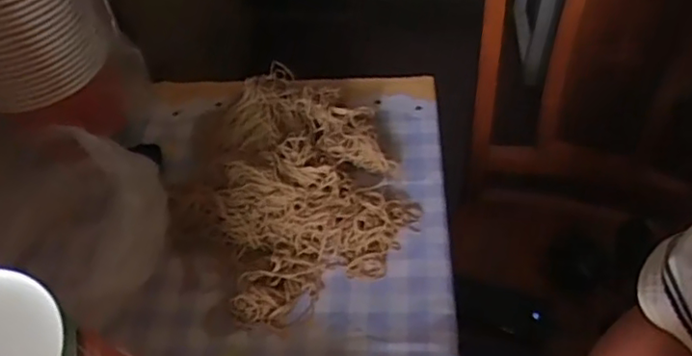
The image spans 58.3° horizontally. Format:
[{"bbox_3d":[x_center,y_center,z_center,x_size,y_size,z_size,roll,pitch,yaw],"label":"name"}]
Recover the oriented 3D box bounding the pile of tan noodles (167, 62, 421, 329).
[{"bbox_3d":[-0.069,-0.005,0.726,0.269,0.070,0.333,-18,51,-10],"label":"pile of tan noodles"}]

